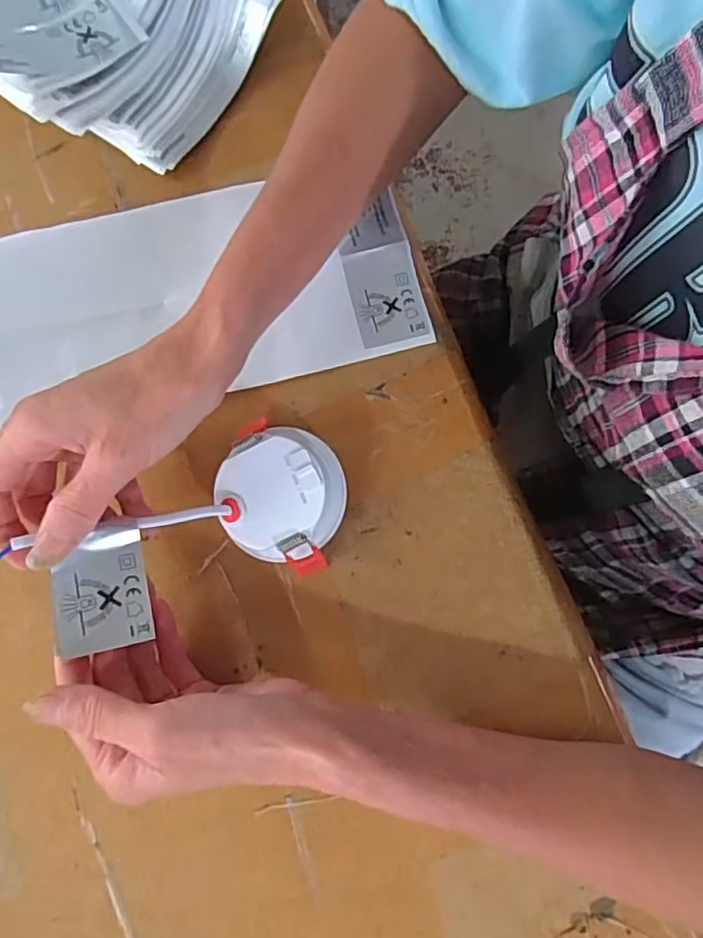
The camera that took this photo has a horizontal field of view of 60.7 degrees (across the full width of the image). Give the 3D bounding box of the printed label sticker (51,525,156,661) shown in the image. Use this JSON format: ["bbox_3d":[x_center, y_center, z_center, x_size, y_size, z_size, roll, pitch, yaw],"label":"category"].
[{"bbox_3d":[-0.117,0.055,0.279,0.040,0.004,0.052,-7,76,-20],"label":"printed label sticker"}]

